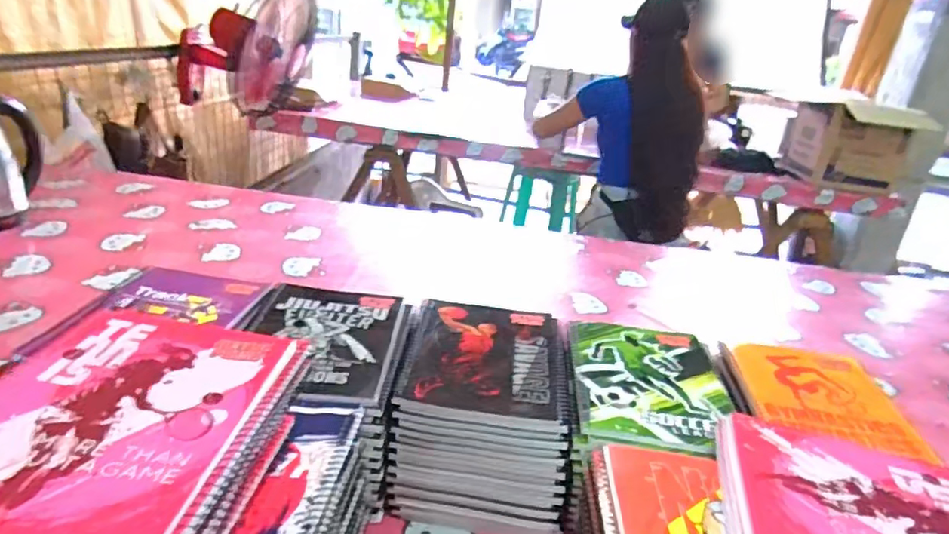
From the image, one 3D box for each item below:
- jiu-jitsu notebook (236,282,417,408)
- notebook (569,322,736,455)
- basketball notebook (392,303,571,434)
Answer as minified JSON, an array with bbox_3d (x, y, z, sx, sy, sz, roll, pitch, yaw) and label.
[{"bbox_3d":[-0.151,0.070,0.587,0.156,0.011,0.216,7,24,0],"label":"jiu-jitsu notebook"},{"bbox_3d":[0.176,0.113,0.582,0.151,0.009,0.203,8,24,2],"label":"notebook"},{"bbox_3d":[0.013,0.090,0.591,0.156,0.014,0.188,8,24,2],"label":"basketball notebook"}]

